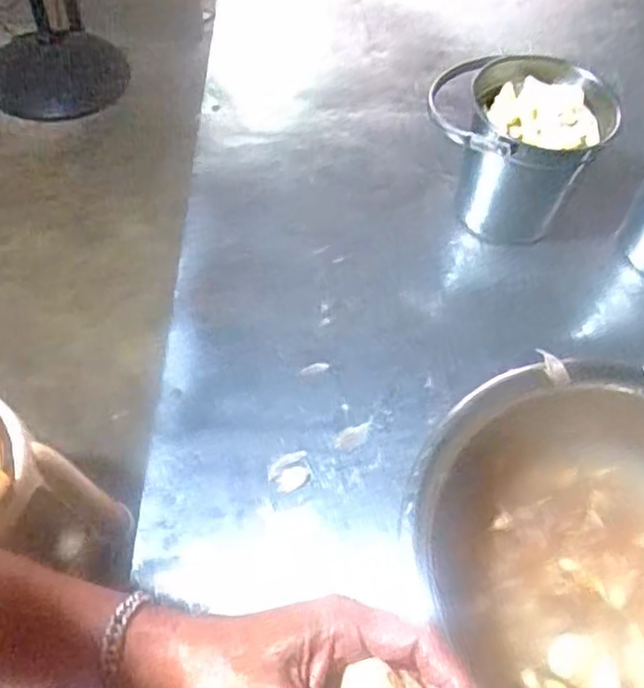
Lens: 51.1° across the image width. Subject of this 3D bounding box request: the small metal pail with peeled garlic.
[{"bbox_3d":[0.182,-0.188,0.660,0.164,0.130,0.129,14,57,7],"label":"small metal pail with peeled garlic"}]

